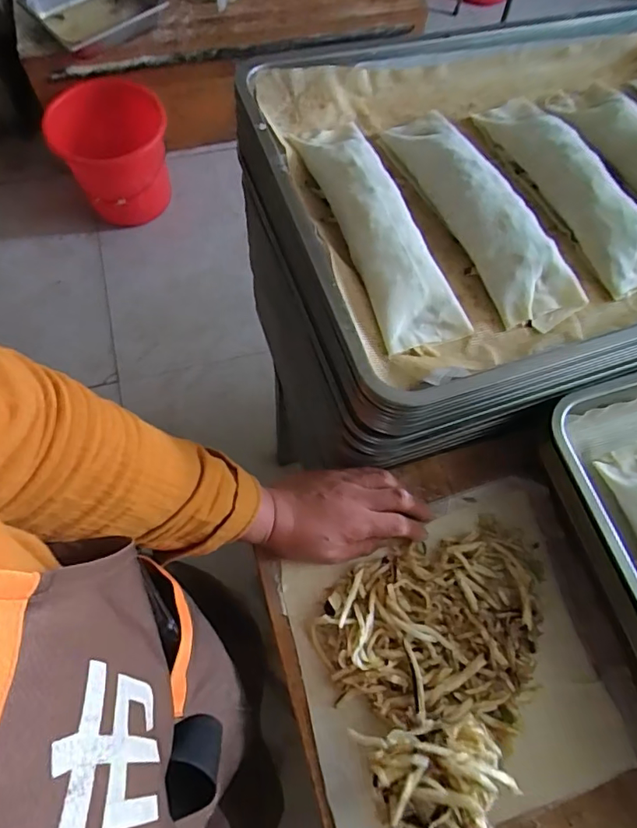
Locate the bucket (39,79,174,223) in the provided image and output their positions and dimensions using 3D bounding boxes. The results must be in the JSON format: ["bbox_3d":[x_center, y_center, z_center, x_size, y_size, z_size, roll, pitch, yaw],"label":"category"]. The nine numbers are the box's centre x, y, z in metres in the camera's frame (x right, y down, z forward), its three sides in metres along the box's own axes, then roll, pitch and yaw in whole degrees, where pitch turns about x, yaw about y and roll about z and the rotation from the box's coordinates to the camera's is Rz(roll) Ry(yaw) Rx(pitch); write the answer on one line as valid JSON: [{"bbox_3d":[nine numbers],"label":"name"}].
[{"bbox_3d":[-0.590,-0.743,1.536,0.304,0.346,0.299,1,67,-2],"label":"bucket"}]

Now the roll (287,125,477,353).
[{"bbox_3d":[0.052,-0.179,0.467,0.078,0.041,0.262,-19,70,-10],"label":"roll"}]

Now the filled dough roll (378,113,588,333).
[{"bbox_3d":[0.150,-0.200,0.490,0.081,0.043,0.268,-26,71,-12],"label":"filled dough roll"}]

